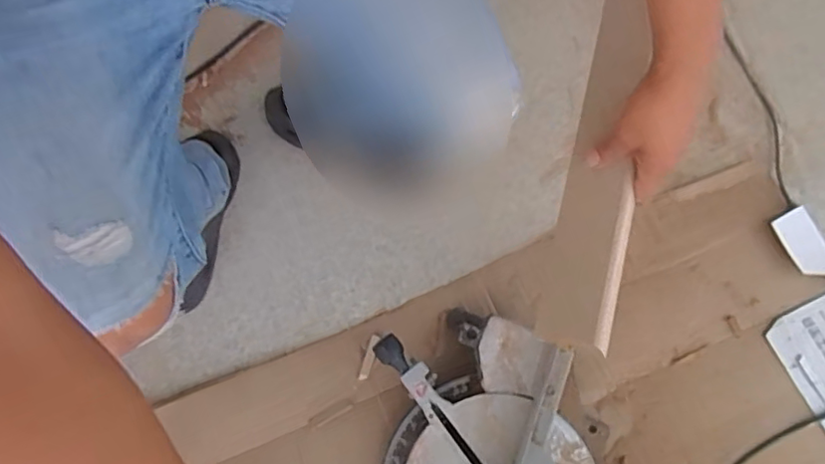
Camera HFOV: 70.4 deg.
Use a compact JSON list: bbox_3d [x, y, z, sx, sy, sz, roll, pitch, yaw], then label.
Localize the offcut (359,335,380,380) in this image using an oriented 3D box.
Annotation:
[{"bbox_3d":[-0.066,0.192,0.895,0.015,0.016,0.069,18,71,7],"label":"offcut"}]

